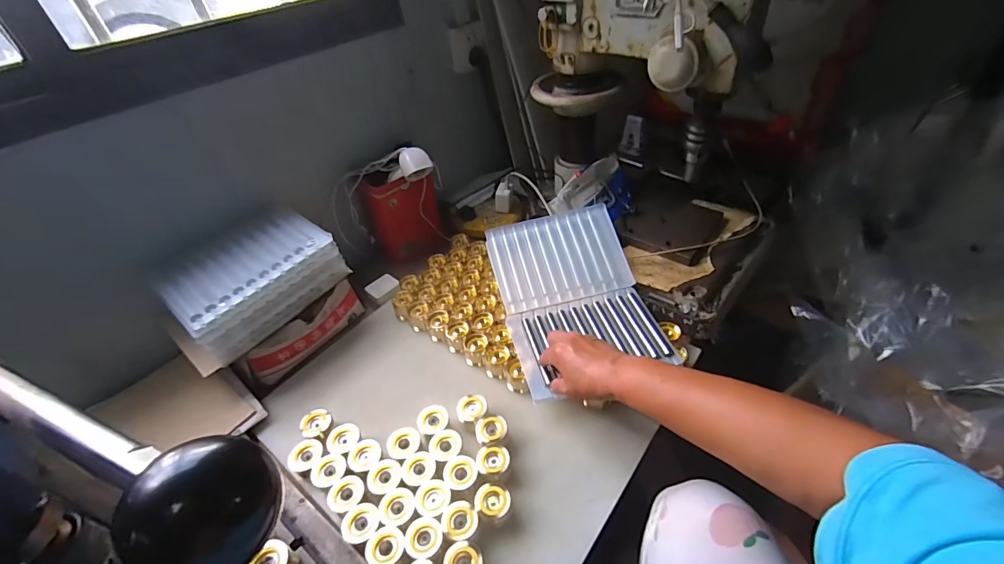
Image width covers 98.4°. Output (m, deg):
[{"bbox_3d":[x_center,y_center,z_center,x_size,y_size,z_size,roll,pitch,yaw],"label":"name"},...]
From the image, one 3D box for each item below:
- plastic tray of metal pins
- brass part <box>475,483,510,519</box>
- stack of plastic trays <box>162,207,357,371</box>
[{"bbox_3d":[0.112,0.010,0.687,0.219,0.070,0.302,-13,43,-5],"label":"plastic tray of metal pins"},{"bbox_3d":[-0.011,0.262,0.512,0.038,0.040,0.037,-4,43,4],"label":"brass part"},{"bbox_3d":[-0.384,-0.001,0.668,0.151,0.094,0.238,28,53,32],"label":"stack of plastic trays"}]

